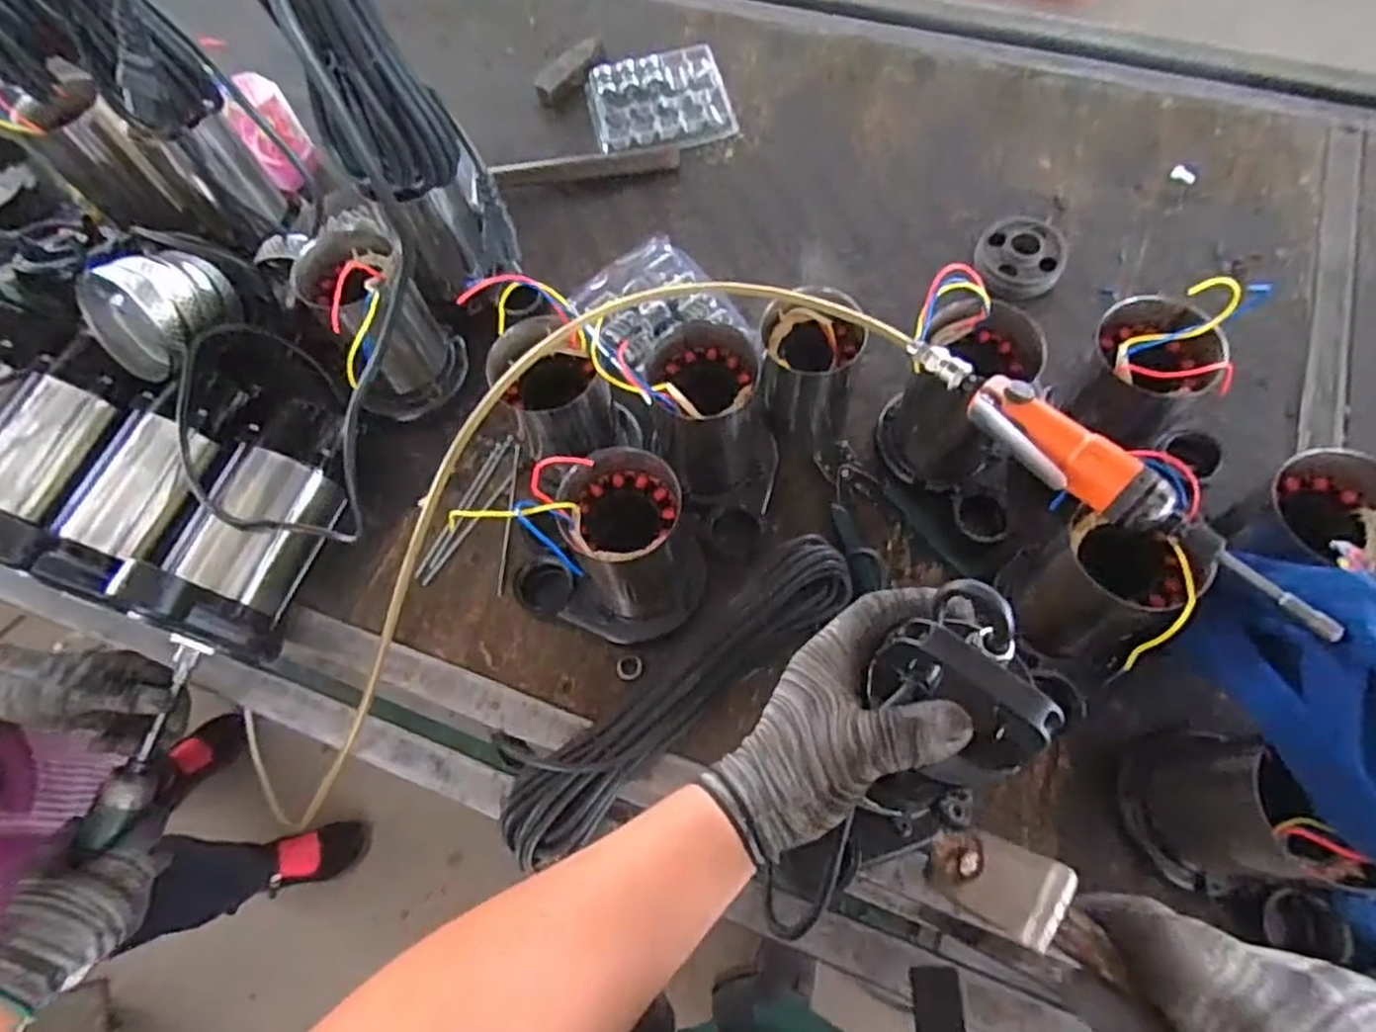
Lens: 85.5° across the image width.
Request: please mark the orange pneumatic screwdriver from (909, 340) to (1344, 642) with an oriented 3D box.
[{"bbox_3d":[0.272,-0.025,0.498,0.046,0.030,0.304,-40,70,-13],"label":"orange pneumatic screwdriver"}]

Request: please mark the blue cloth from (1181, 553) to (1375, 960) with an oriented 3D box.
[{"bbox_3d":[0.403,0.123,0.452,0.102,0.068,0.214,-10,67,-1],"label":"blue cloth"}]

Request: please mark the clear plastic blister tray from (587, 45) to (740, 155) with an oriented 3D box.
[{"bbox_3d":[-0.036,-0.518,0.930,0.167,0.022,0.145,-13,67,-3],"label":"clear plastic blister tray"}]

